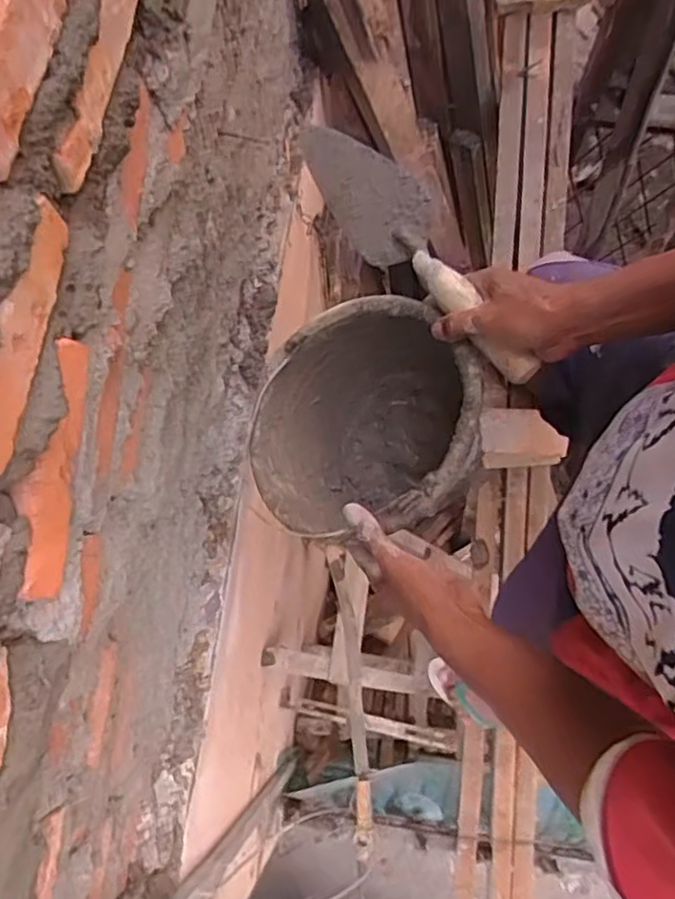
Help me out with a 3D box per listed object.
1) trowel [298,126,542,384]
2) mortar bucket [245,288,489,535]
[{"bbox_3d":[0.081,-0.186,0.622,0.077,0.060,0.311,-35,80,-10],"label":"trowel"},{"bbox_3d":[0.058,-0.022,0.702,0.242,0.190,0.263,-8,73,30],"label":"mortar bucket"}]

